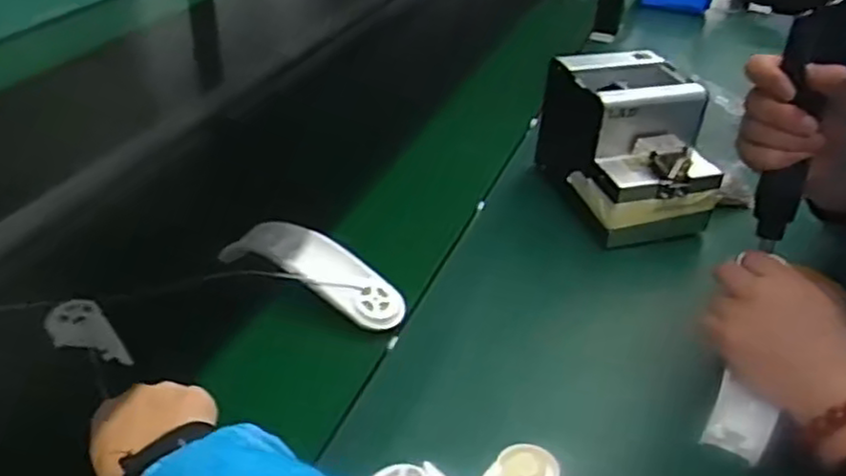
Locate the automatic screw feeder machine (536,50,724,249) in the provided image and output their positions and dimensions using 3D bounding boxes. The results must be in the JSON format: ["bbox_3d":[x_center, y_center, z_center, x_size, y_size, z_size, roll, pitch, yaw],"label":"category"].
[{"bbox_3d":[0.230,-0.096,0.794,0.128,0.144,0.183,-8,38,-17],"label":"automatic screw feeder machine"}]

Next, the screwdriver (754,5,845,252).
[{"bbox_3d":[0.281,-0.079,0.541,0.035,0.181,0.029,8,15,4],"label":"screwdriver"}]

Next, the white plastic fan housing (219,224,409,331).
[{"bbox_3d":[-0.103,0.030,0.689,0.195,0.033,0.055,25,41,25],"label":"white plastic fan housing"}]

